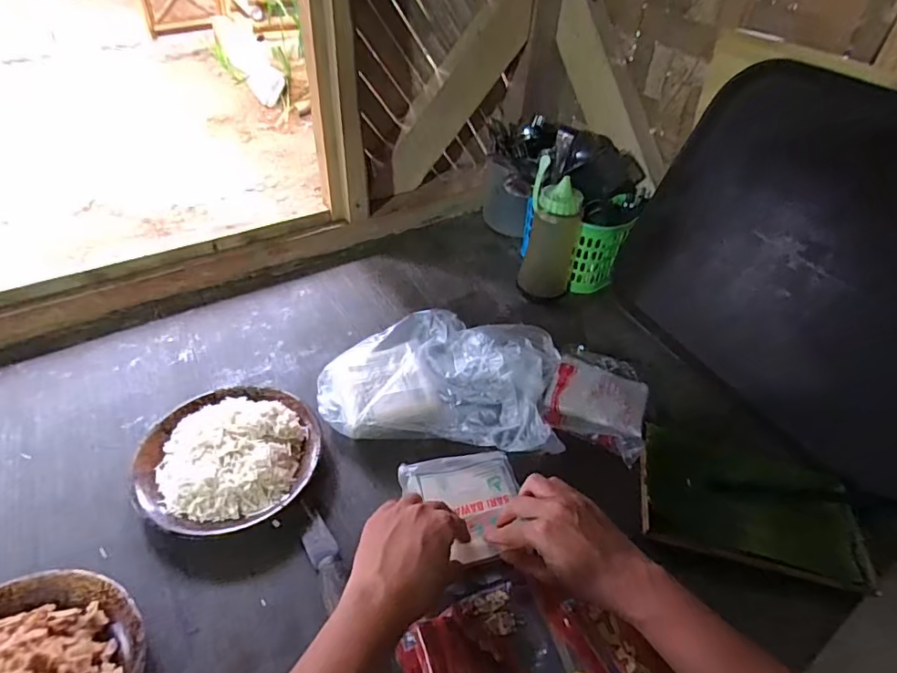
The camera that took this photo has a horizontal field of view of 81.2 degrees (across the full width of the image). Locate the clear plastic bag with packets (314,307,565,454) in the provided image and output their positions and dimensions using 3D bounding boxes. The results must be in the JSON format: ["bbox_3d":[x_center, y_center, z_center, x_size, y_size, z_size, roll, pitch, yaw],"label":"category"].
[{"bbox_3d":[-0.008,0.044,0.634,0.270,0.089,0.177,8,42,4],"label":"clear plastic bag with packets"}]

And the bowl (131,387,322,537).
[{"bbox_3d":[-0.235,0.123,0.564,0.180,0.041,0.174,2,42,-2],"label":"bowl"}]

